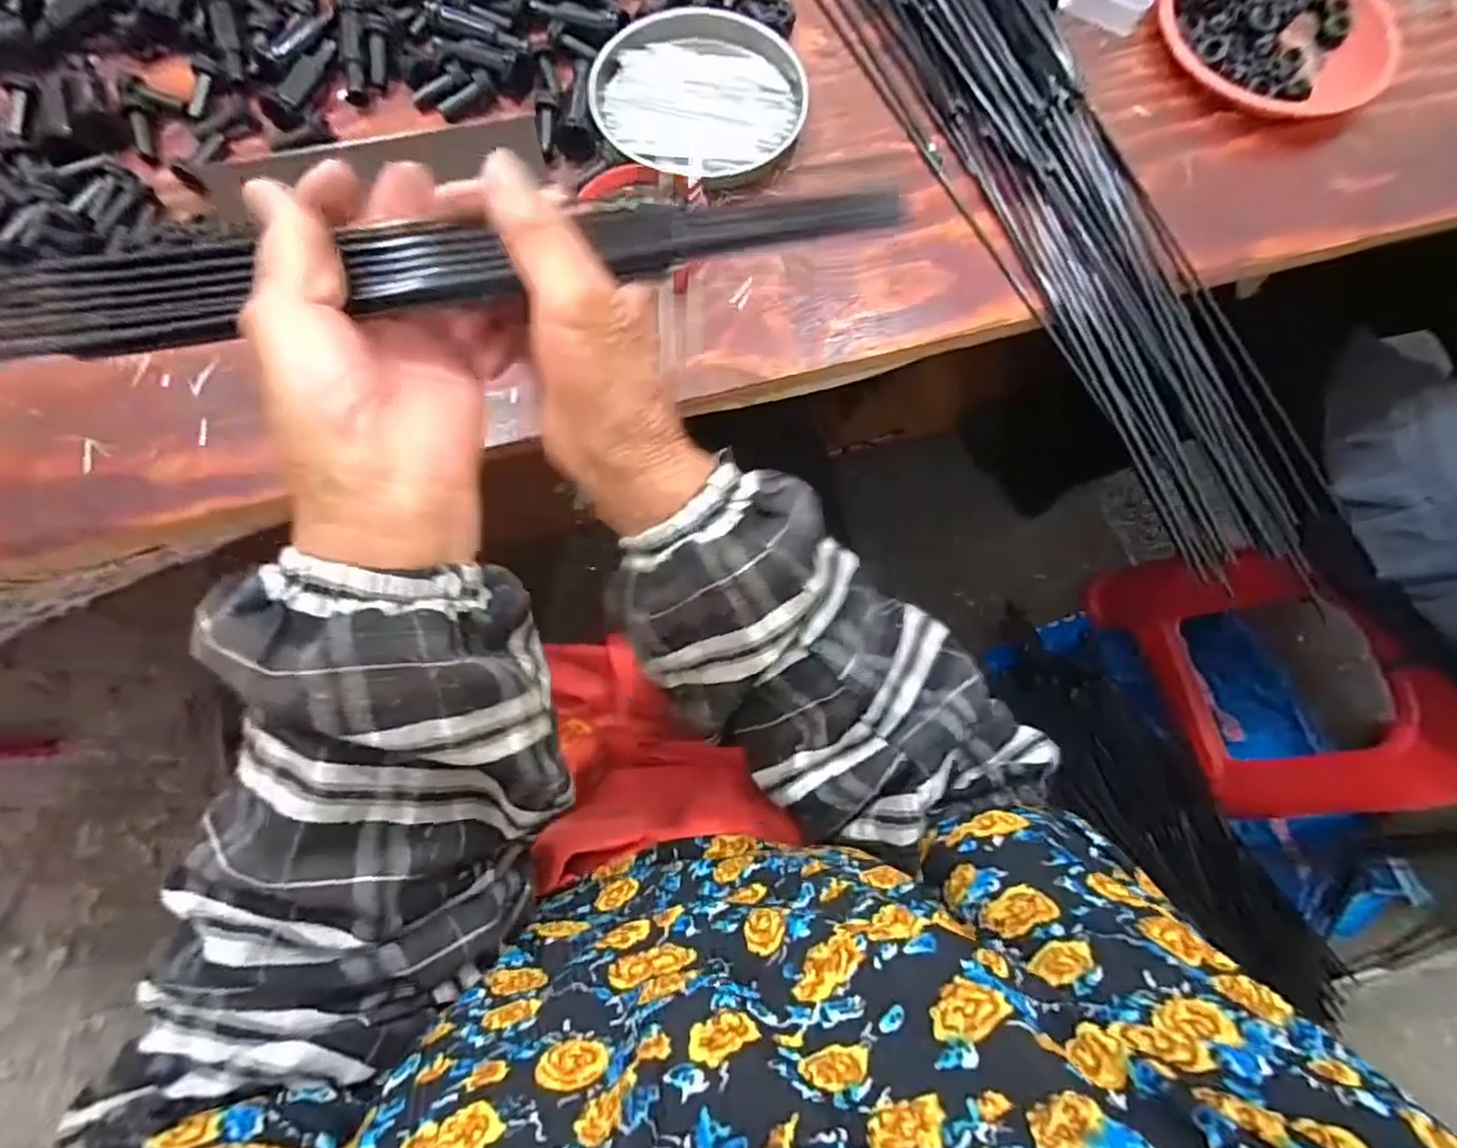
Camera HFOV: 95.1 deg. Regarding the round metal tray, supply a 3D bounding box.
[{"bbox_3d":[-0.019,-0.302,0.422,0.130,0.021,0.130,0,76,-1],"label":"round metal tray"}]

